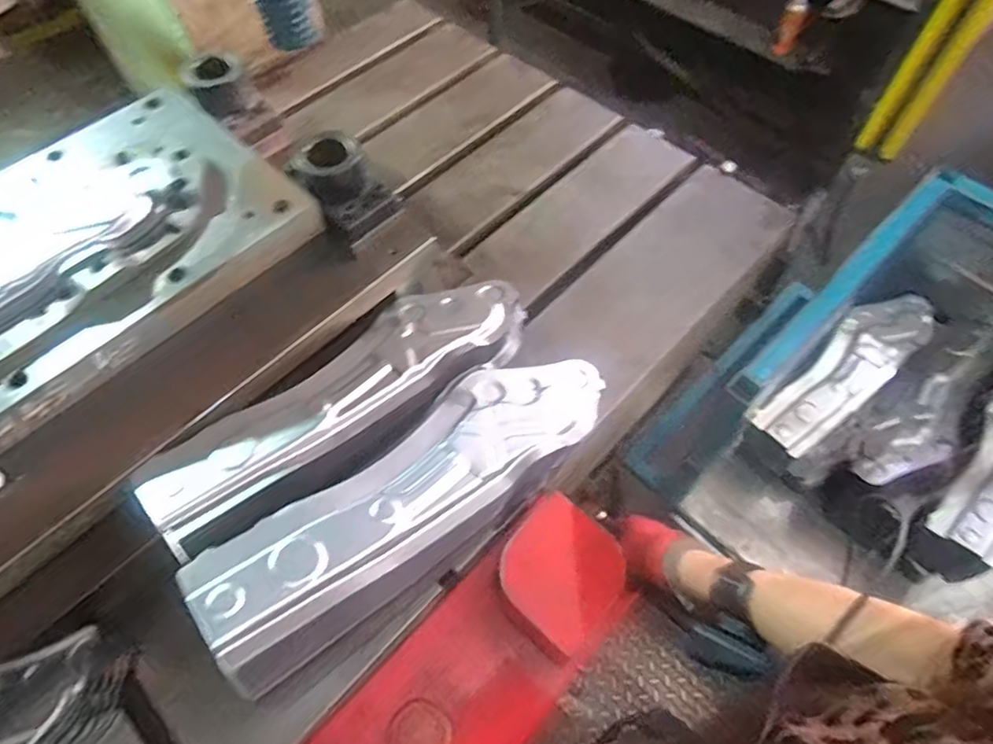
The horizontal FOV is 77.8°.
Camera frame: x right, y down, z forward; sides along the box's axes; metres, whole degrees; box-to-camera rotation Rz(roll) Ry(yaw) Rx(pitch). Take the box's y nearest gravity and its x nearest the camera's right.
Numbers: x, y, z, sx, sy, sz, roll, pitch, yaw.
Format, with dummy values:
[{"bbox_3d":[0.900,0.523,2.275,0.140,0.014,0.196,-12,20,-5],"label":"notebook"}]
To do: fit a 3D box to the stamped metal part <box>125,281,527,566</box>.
[{"bbox_3d":[-0.144,0.021,0.653,0.138,0.053,0.451,40,57,18],"label":"stamped metal part"}]

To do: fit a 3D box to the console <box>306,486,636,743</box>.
[{"bbox_3d":[-0.071,0.338,0.576,0.149,0.085,0.499,39,67,20],"label":"console"}]

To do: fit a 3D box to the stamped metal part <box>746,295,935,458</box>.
[{"bbox_3d":[0.657,-0.008,1.150,0.422,0.051,0.126,-37,66,-19],"label":"stamped metal part"}]

